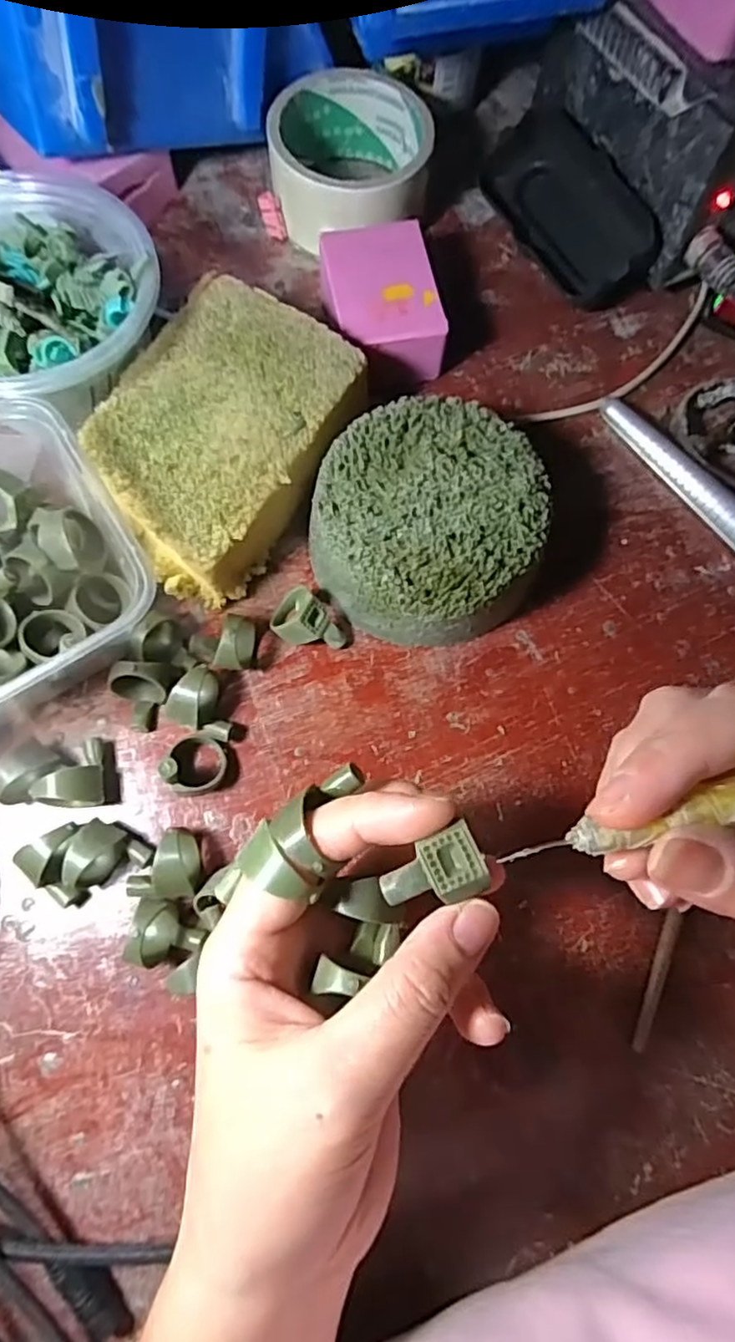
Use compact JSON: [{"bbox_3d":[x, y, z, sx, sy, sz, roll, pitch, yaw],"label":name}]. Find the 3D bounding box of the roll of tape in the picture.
[{"bbox_3d":[-0.010,-0.275,0.349,0.084,0.043,0.088,0,74,-2],"label":"roll of tape"}]

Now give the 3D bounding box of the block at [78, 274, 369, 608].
[{"bbox_3d":[-0.067,-0.103,0.299,0.095,0.044,0.135,30,76,6],"label":"block"}]

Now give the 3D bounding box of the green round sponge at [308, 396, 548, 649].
[{"bbox_3d":[0.027,-0.066,0.291,0.101,0.045,0.101,0,74,-2],"label":"green round sponge"}]

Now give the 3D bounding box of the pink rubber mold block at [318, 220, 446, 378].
[{"bbox_3d":[0.006,-0.187,0.331,0.054,0.035,0.081,-10,75,-5],"label":"pink rubber mold block"}]

